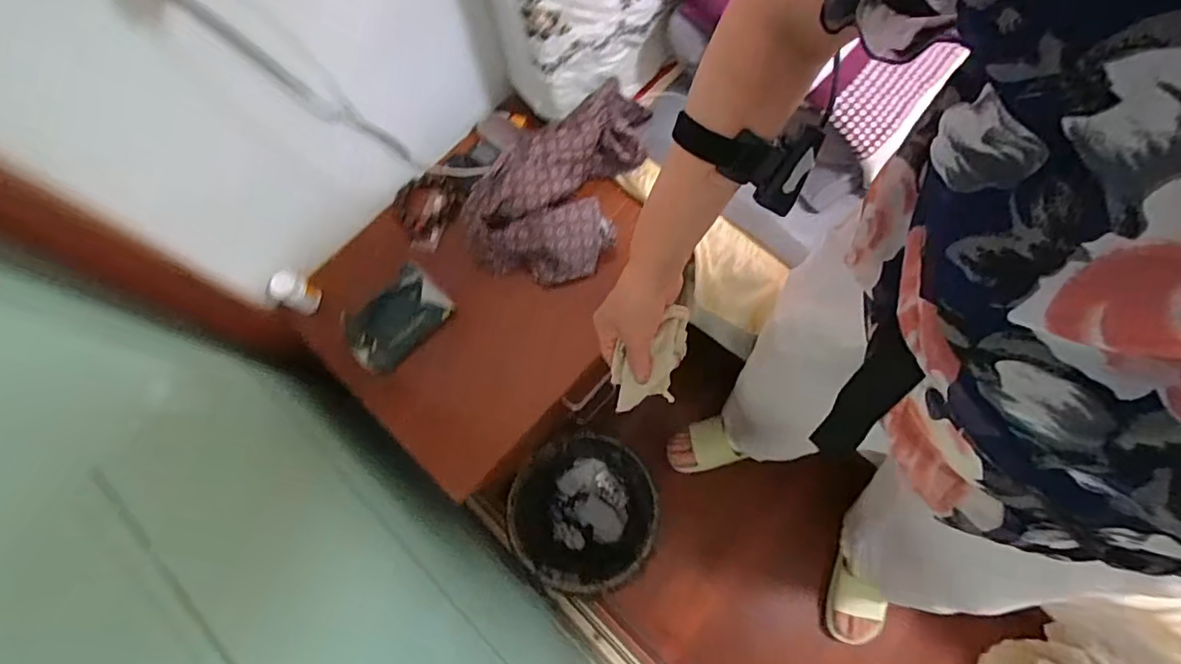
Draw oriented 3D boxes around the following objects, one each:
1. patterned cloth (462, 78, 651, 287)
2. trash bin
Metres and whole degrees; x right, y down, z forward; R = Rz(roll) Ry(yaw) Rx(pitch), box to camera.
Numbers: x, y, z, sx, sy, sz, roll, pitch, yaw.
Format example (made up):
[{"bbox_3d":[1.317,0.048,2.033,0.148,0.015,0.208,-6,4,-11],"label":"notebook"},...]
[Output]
[{"bbox_3d":[-0.048,-0.231,0.852,0.203,0.092,0.302,18,74,8],"label":"patterned cloth"},{"bbox_3d":[-0.009,0.331,1.052,0.240,0.271,0.239,-1,72,2],"label":"trash bin"}]

